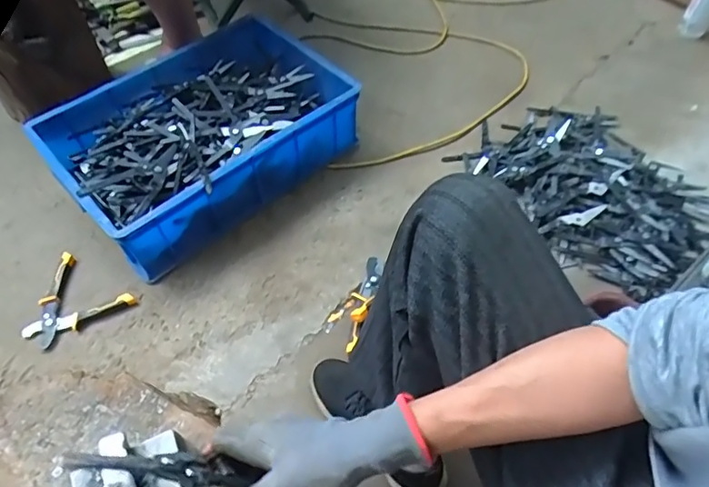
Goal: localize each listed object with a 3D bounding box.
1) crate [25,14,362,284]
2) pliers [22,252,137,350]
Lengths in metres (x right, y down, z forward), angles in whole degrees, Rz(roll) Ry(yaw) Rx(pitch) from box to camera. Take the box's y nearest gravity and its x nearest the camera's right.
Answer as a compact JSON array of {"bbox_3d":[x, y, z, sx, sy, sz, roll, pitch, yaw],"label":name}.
[{"bbox_3d":[-0.296,-0.210,0.982,0.503,0.158,0.368,-37,64,-24],"label":"crate"},{"bbox_3d":[-0.479,0.106,0.849,0.162,0.020,0.141,28,59,17],"label":"pliers"}]

